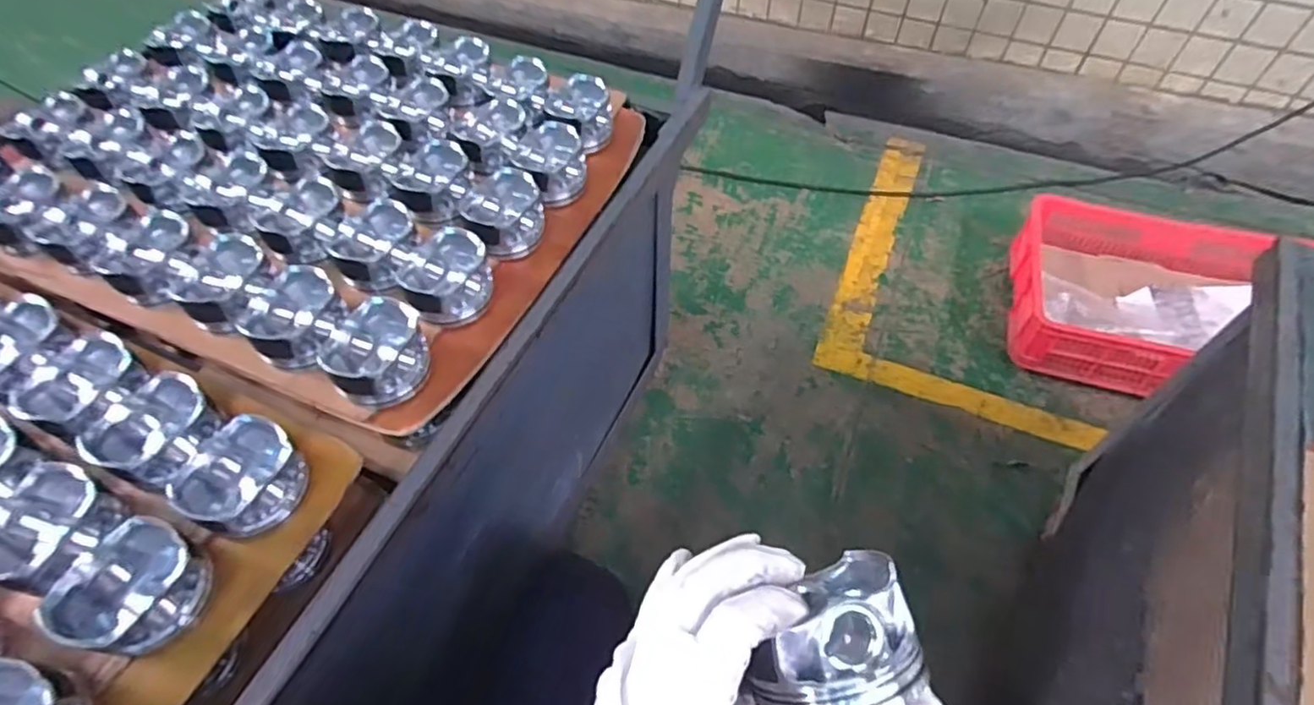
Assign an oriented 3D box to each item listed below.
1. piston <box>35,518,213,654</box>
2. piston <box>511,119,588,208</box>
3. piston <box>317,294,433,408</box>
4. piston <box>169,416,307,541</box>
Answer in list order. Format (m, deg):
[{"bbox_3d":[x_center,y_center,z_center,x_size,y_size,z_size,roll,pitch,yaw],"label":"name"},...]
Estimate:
[{"bbox_3d":[-0.358,0.161,0.433,0.065,0.051,0.078,14,55,9],"label":"piston"},{"bbox_3d":[-0.117,-0.205,0.694,0.076,0.067,0.083,-10,55,-8],"label":"piston"},{"bbox_3d":[-0.241,0.003,0.548,0.070,0.065,0.081,32,60,20],"label":"piston"},{"bbox_3d":[-0.316,0.097,0.483,0.068,0.052,0.081,21,57,14],"label":"piston"}]

